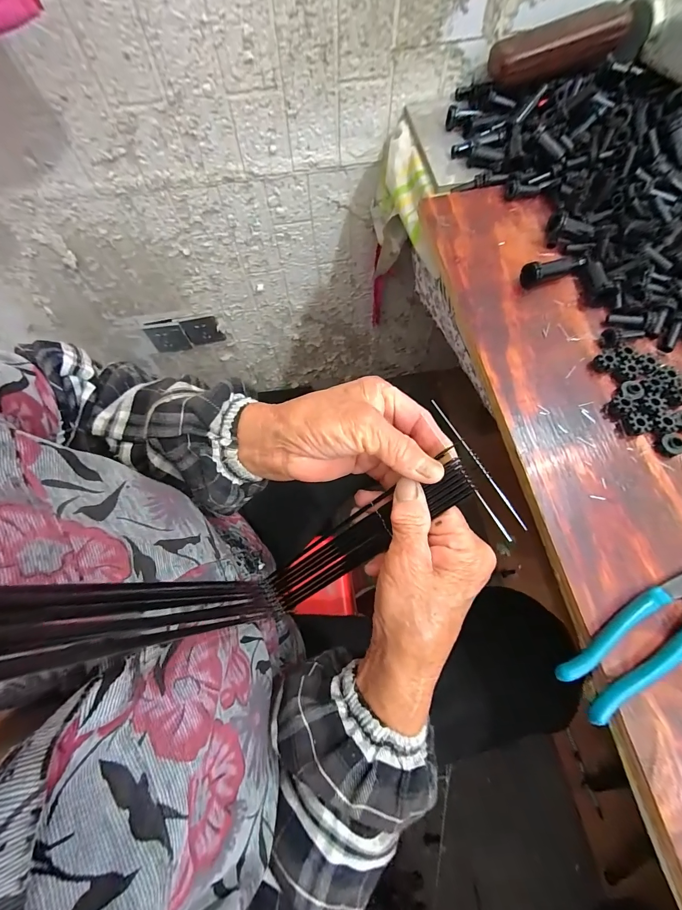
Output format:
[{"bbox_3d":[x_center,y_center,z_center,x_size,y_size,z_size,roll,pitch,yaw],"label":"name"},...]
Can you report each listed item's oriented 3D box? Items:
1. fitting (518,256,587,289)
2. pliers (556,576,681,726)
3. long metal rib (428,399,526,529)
[{"bbox_3d":[0.221,-0.194,0.359,0.069,0.022,0.019,-19,69,-8],"label":"fitting"},{"bbox_3d":[0.227,0.120,0.244,0.163,0.015,0.038,-30,71,-12],"label":"pliers"},{"bbox_3d":[0.083,0.002,0.215,0.004,0.004,0.093,-26,70,-10],"label":"long metal rib"}]

